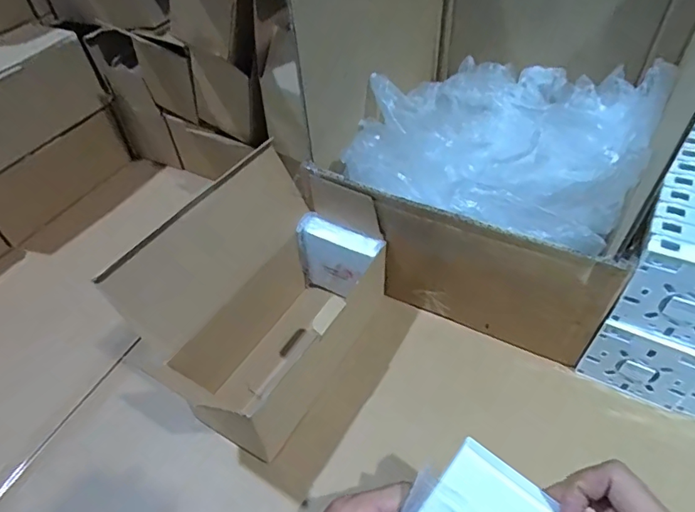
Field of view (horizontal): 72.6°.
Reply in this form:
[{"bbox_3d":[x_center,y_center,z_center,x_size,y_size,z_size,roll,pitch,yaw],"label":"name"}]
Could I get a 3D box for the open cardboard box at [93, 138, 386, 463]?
[{"bbox_3d":[-0.069,0.035,0.443,0.129,0.179,0.214,19,49,22],"label":"open cardboard box"}]

